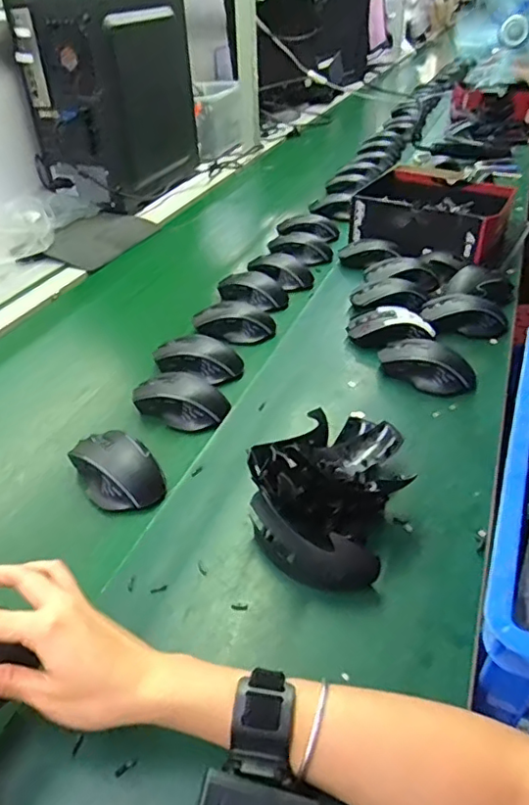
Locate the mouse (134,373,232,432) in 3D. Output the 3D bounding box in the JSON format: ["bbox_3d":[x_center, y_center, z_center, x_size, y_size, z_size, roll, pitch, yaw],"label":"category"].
[{"bbox_3d":[-0.100,-0.004,0.685,0.113,0.036,0.066,14,40,19],"label":"mouse"}]

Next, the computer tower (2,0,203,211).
[{"bbox_3d":[-0.292,-0.654,1.241,0.187,0.372,0.397,14,40,19],"label":"computer tower"}]

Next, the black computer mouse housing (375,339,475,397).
[{"bbox_3d":[0.200,-0.047,0.716,0.120,0.036,0.056,19,42,24],"label":"black computer mouse housing"}]

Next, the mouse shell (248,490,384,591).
[{"bbox_3d":[0.035,0.127,0.493,0.121,0.053,0.029,21,43,27],"label":"mouse shell"}]

